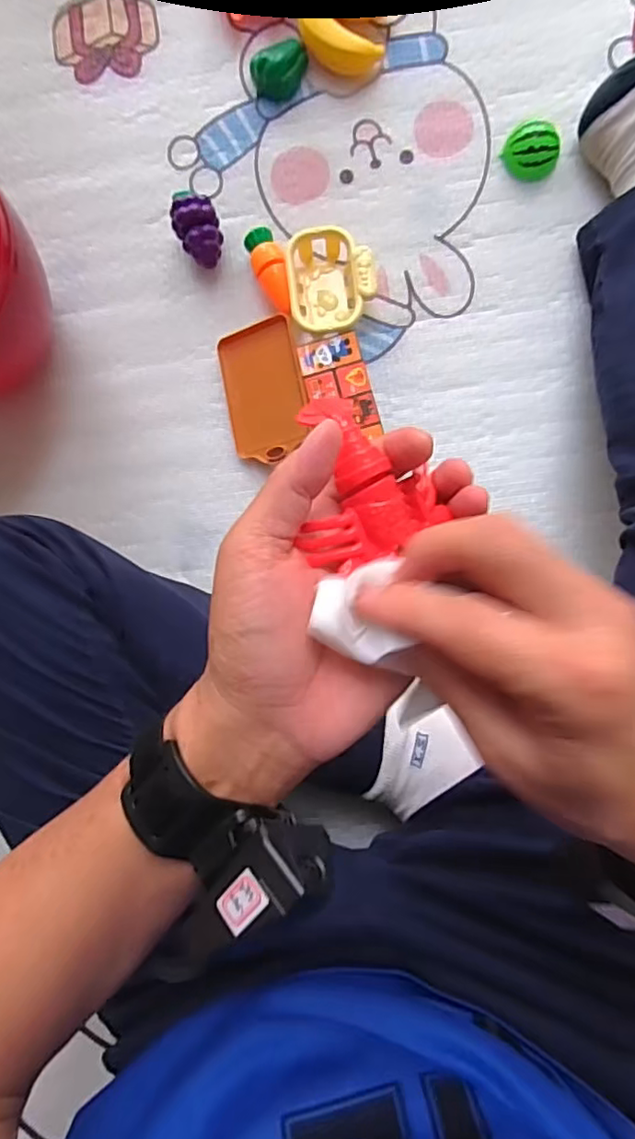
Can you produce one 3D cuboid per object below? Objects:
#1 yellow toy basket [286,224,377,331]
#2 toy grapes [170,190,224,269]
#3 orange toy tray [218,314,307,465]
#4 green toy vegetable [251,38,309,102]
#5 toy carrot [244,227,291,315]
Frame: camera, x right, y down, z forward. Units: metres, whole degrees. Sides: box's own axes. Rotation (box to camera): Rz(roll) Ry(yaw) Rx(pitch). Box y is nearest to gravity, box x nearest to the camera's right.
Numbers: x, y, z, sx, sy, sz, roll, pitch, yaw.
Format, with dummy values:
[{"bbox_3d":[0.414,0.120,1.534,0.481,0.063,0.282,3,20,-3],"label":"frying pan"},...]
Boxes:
[{"bbox_3d":[0.013,-0.263,0.547,0.075,0.039,0.092,-6,89,3],"label":"yellow toy basket"},{"bbox_3d":[-0.110,-0.315,0.556,0.040,0.042,0.058,-14,88,3],"label":"toy grapes"},{"bbox_3d":[-0.049,-0.165,0.552,0.076,0.009,0.124,-9,90,19],"label":"orange toy tray"},{"bbox_3d":[-0.036,-0.477,0.562,0.039,0.022,0.052,43,92,3],"label":"green toy vegetable"},{"bbox_3d":[-0.041,-0.273,0.553,0.030,0.032,0.086,-19,88,3],"label":"toy carrot"}]

